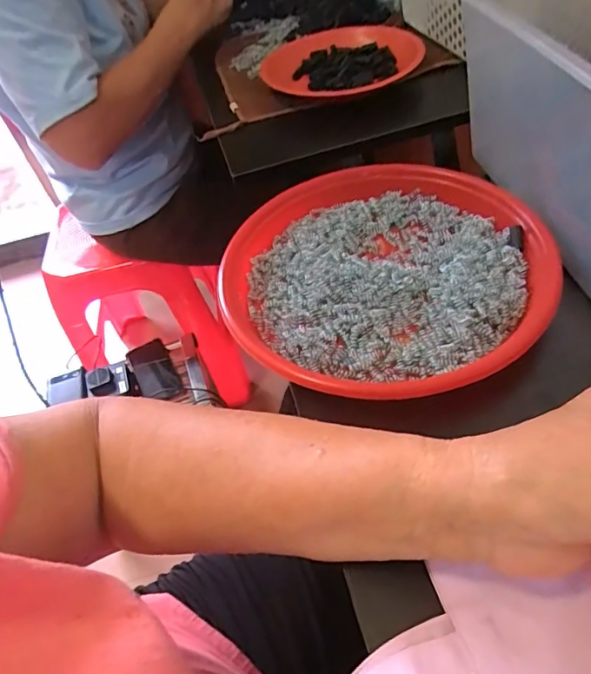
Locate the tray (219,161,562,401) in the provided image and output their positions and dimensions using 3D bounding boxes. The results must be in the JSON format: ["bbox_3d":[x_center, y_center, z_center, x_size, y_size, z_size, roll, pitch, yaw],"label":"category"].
[{"bbox_3d":[0.065,-0.053,0.371,0.228,0.032,0.237,4,51,15],"label":"tray"}]

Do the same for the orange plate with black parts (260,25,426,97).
[{"bbox_3d":[0.058,-0.344,0.618,0.190,0.032,0.198,-3,49,4],"label":"orange plate with black parts"}]

